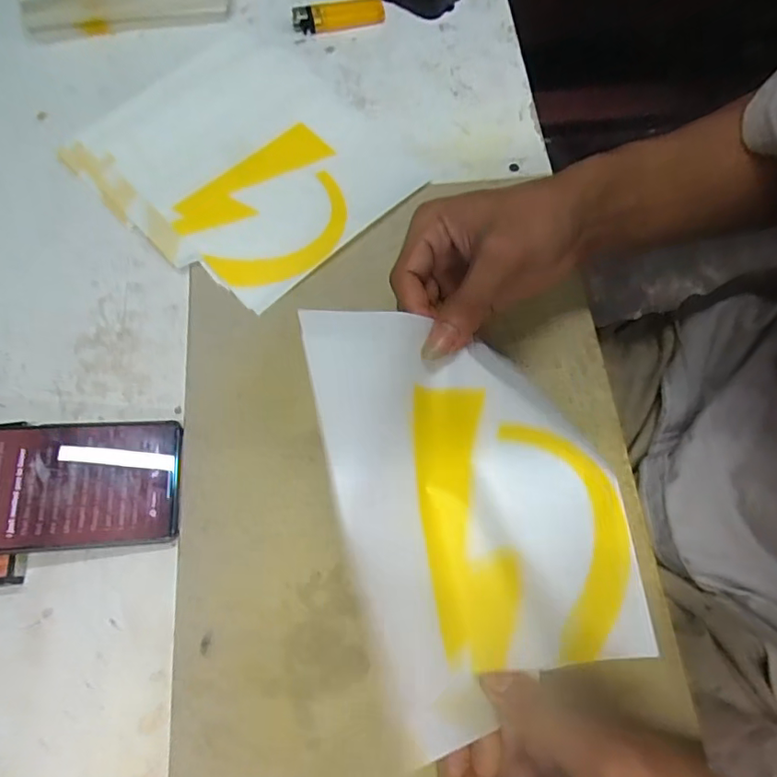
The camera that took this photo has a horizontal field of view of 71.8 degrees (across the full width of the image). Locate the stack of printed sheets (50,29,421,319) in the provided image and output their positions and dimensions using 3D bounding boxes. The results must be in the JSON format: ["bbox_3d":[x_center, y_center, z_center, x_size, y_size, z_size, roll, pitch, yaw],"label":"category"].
[{"bbox_3d":[-0.114,-0.179,0.422,0.194,0.016,0.226,-42,75,-14],"label":"stack of printed sheets"}]

